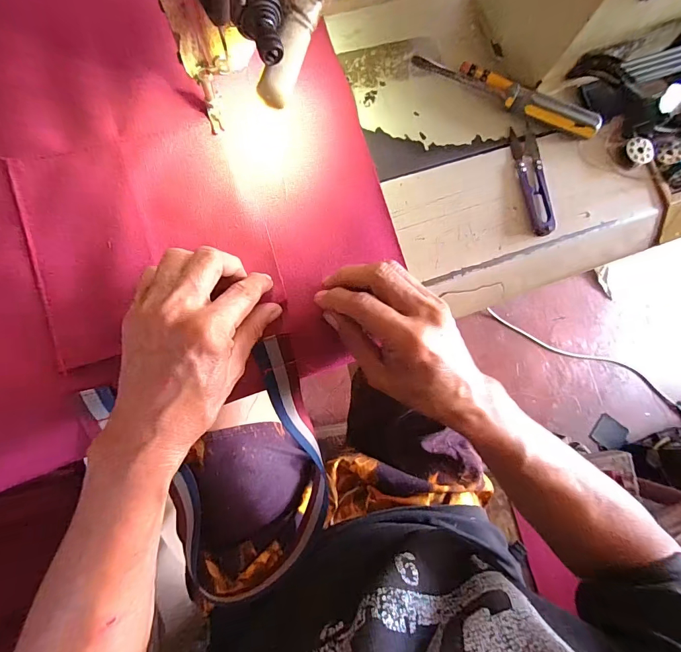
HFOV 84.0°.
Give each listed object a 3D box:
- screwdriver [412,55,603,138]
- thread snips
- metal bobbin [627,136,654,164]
[{"bbox_3d":[0.144,-0.201,0.328,0.167,0.018,0.020,22,82,-3],"label":"screwdriver"},{"bbox_3d":[0.170,-0.129,0.331,0.024,0.006,0.101,-10,85,-6],"label":"thread snips"},{"bbox_3d":[0.269,-0.158,0.340,0.024,0.009,0.022,0,84,-5],"label":"metal bobbin"}]

